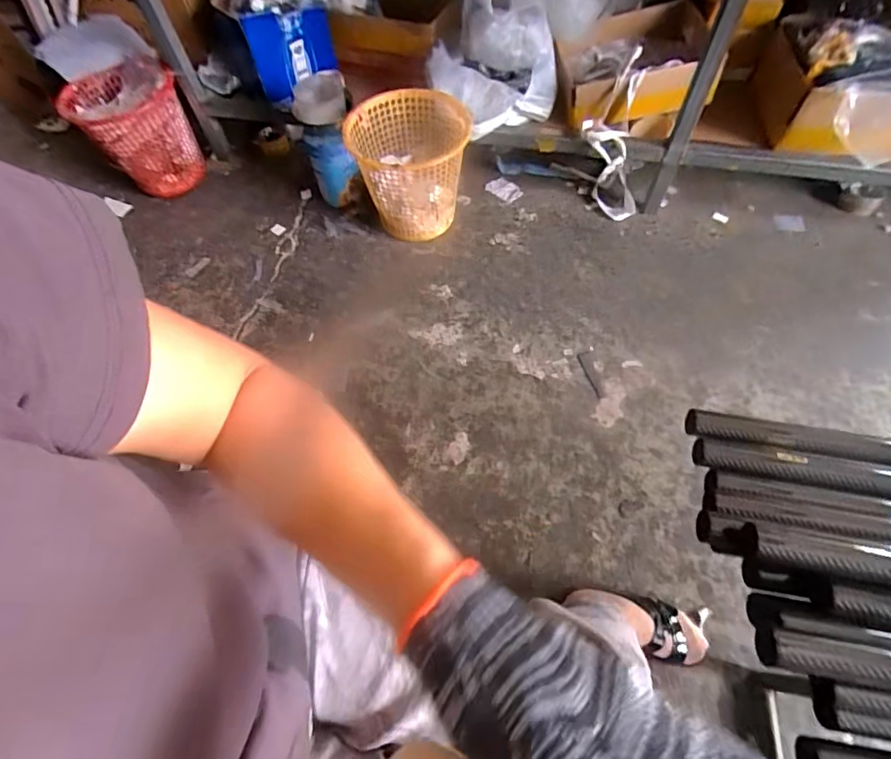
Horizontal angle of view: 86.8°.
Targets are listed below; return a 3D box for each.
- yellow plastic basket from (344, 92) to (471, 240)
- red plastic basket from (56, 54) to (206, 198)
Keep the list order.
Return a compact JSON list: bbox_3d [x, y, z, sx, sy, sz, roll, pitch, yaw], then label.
[{"bbox_3d":[-0.086,-0.501,1.167,0.279,0.271,0.255,2,60,5],"label":"yellow plastic basket"},{"bbox_3d":[-0.834,-0.677,1.293,0.254,0.263,0.257,35,68,19],"label":"red plastic basket"}]

